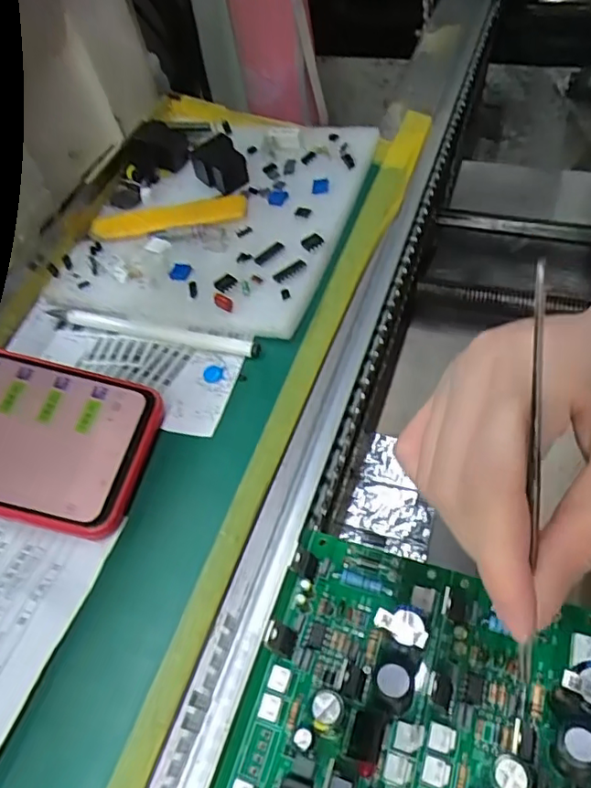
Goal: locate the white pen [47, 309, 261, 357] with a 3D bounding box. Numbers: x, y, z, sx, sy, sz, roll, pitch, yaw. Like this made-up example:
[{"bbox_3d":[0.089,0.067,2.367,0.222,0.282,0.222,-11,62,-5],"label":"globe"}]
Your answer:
[{"bbox_3d":[-0.079,-0.035,0.315,0.125,0.013,0.008,12,56,15],"label":"white pen"}]

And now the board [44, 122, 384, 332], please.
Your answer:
[{"bbox_3d":[-0.047,-0.115,0.355,0.155,0.020,0.176,13,56,16],"label":"board"}]

